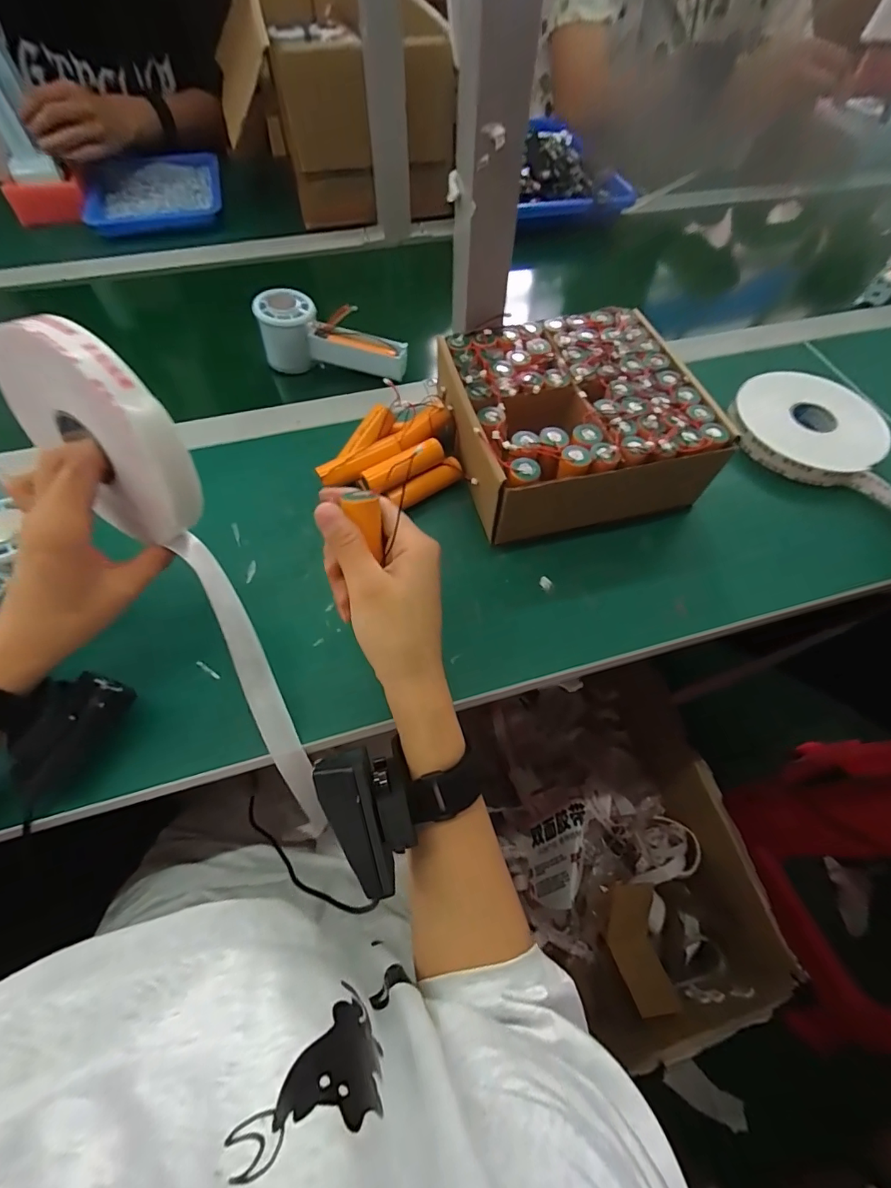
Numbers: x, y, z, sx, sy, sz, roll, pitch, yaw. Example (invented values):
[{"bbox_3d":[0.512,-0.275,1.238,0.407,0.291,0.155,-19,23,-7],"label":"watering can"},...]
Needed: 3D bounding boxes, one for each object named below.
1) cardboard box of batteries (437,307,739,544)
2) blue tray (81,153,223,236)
[{"bbox_3d":[0.107,-0.149,0.407,0.199,0.081,0.194,-9,61,-7],"label":"cardboard box of batteries"},{"bbox_3d":[-0.413,-0.567,0.665,0.182,0.027,0.189,-18,63,-12],"label":"blue tray"}]

